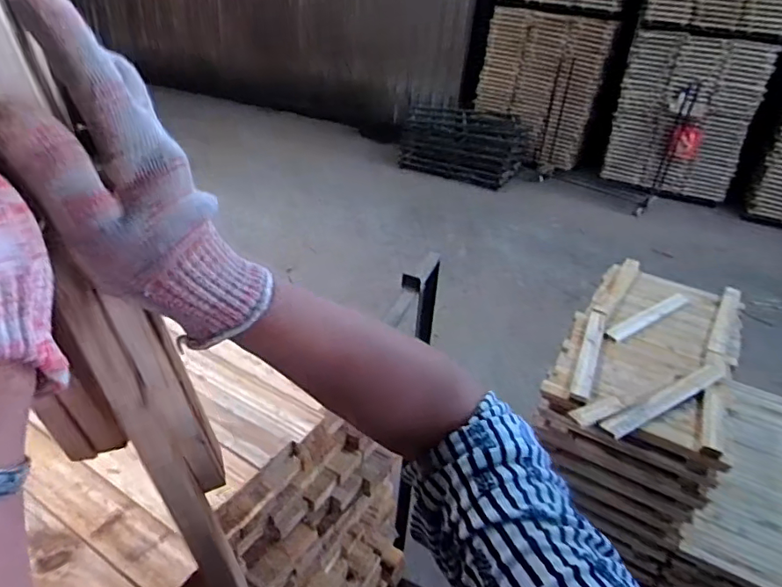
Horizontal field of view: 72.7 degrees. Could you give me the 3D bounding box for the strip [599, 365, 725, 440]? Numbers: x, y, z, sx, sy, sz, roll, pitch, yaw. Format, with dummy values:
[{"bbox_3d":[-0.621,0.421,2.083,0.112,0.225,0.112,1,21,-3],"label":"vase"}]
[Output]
[{"bbox_3d":[0.802,0.303,1.533,0.488,0.026,0.062,-18,44,-25],"label":"strip"}]

